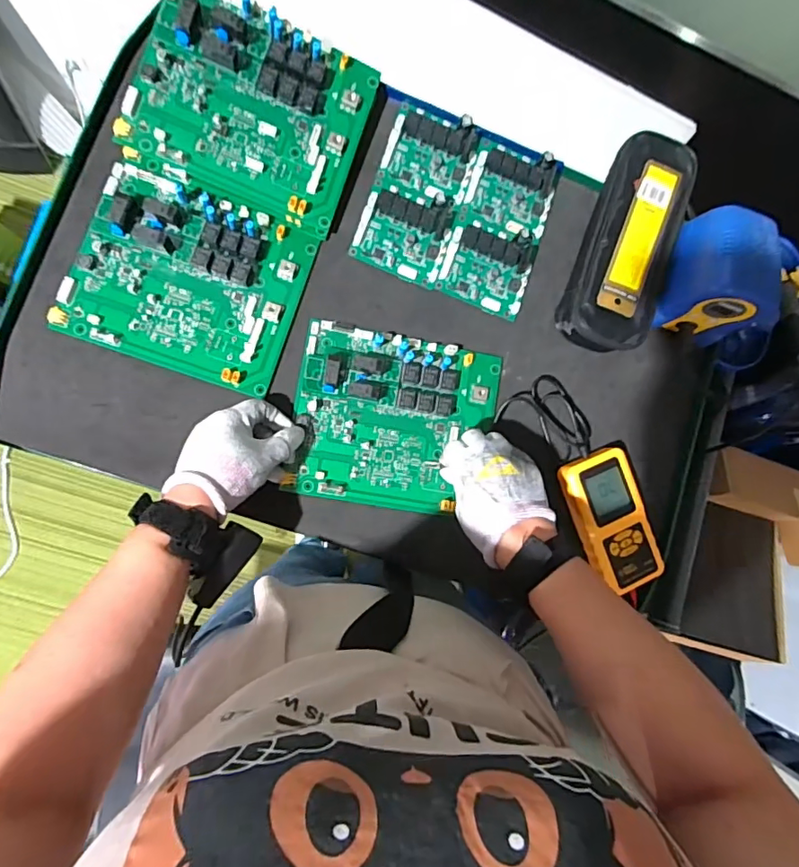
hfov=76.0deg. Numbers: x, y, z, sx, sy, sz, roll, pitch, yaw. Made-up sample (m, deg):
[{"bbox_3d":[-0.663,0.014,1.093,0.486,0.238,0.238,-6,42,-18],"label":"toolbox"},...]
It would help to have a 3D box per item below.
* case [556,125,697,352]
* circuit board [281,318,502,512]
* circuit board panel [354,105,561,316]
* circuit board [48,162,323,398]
[{"bbox_3d":[0.244,-0.200,0.549,0.097,0.045,0.231,19,83,-7],"label":"case"},{"bbox_3d":[-0.001,-0.014,0.505,0.196,0.027,0.168,10,85,-8],"label":"circuit board"},{"bbox_3d":[0.065,-0.237,0.540,0.187,0.021,0.181,19,83,-7],"label":"circuit board panel"},{"bbox_3d":[-0.199,-0.148,0.484,0.203,0.028,0.174,19,83,-7],"label":"circuit board"}]

